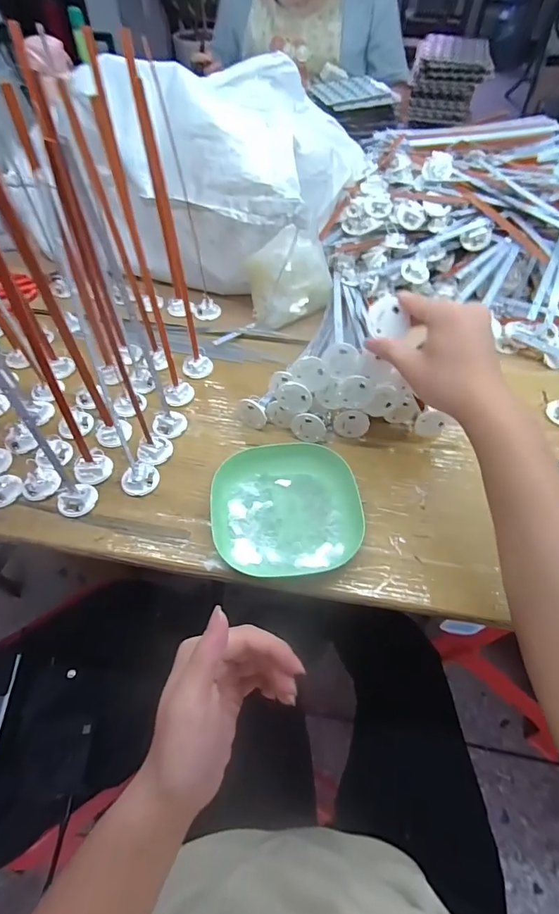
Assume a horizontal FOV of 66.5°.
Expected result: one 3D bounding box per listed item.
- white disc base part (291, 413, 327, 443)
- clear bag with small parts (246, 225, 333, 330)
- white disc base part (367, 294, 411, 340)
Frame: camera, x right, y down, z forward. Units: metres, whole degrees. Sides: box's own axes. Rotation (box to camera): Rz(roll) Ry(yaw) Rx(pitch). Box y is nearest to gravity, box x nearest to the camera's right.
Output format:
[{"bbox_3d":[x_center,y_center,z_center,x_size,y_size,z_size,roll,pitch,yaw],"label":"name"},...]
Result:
[{"bbox_3d":[0.033,-0.033,0.474,0.039,0.034,0.008,16,40,3],"label":"white disc base part"},{"bbox_3d":[0.021,-0.238,0.568,0.118,0.108,0.052,-13,55,-11],"label":"clear bag with small parts"},{"bbox_3d":[0.100,-0.128,0.386,0.037,0.035,0.005,5,14,1],"label":"white disc base part"}]

